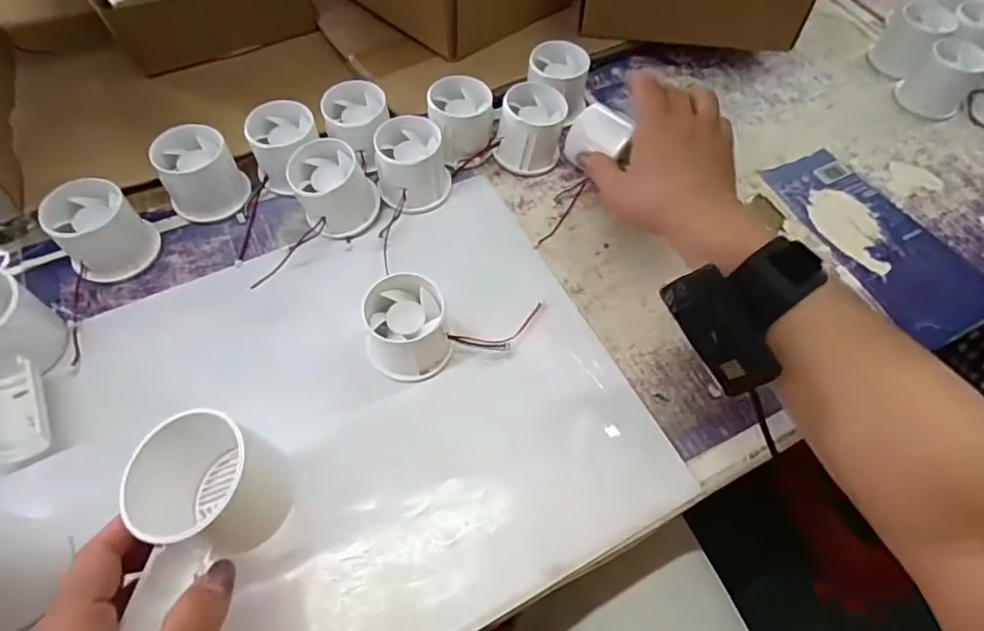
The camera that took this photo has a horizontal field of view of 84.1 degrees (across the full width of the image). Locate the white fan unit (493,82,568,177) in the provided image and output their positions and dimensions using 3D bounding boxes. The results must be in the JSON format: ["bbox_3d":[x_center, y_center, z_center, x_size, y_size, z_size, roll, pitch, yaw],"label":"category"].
[{"bbox_3d":[0.033,-0.153,0.449,0.051,0.048,0.056,13,60,4],"label":"white fan unit"}]

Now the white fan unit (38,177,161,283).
[{"bbox_3d":[-0.278,-0.060,0.386,0.059,0.047,0.057,37,64,17],"label":"white fan unit"}]

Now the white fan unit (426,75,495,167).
[{"bbox_3d":[-0.025,-0.159,0.448,0.052,0.041,0.061,-3,60,-5],"label":"white fan unit"}]

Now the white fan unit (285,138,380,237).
[{"bbox_3d":[-0.118,-0.096,0.410,0.060,0.050,0.057,-25,64,-17],"label":"white fan unit"}]

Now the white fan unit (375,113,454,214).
[{"bbox_3d":[-0.062,-0.119,0.423,0.054,0.039,0.057,-7,60,-7],"label":"white fan unit"}]

